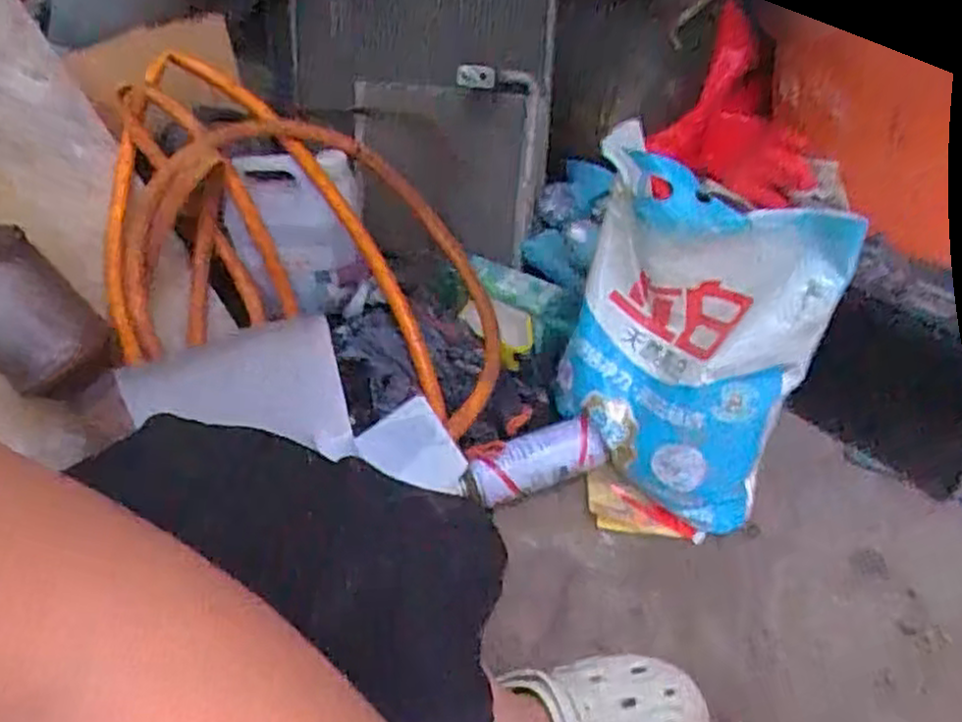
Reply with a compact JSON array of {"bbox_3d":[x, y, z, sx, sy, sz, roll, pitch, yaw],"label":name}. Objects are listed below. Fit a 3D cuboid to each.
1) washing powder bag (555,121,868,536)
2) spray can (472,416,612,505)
[{"bbox_3d":[0.206,-0.012,0.786,0.253,0.354,0.153,17,44,19],"label":"washing powder bag"},{"bbox_3d":[0.060,0.112,0.851,0.152,0.058,0.055,-22,44,0],"label":"spray can"}]

